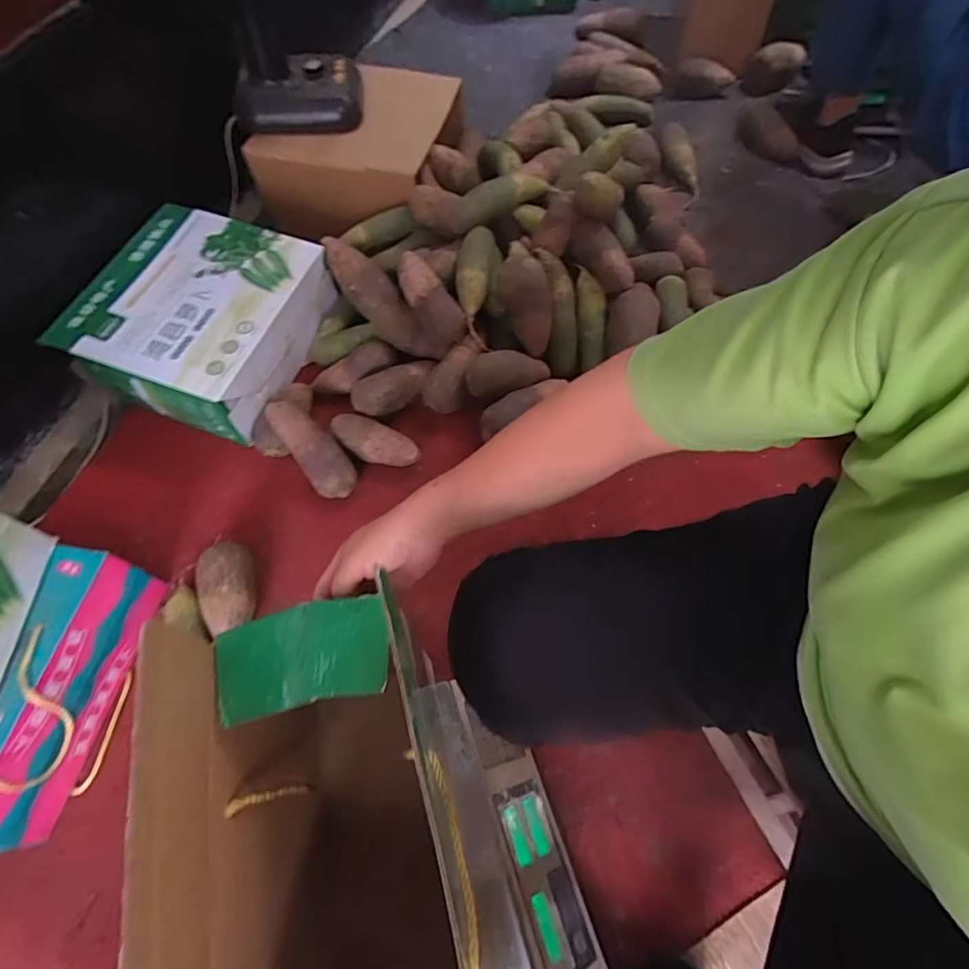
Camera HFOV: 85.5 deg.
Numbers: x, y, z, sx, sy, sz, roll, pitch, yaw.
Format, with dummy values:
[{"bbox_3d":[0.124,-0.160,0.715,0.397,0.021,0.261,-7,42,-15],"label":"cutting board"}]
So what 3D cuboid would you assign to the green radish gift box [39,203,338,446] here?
[{"bbox_3d":[-0.497,-0.296,0.931,0.343,0.128,0.357,17,66,12],"label":"green radish gift box"}]

